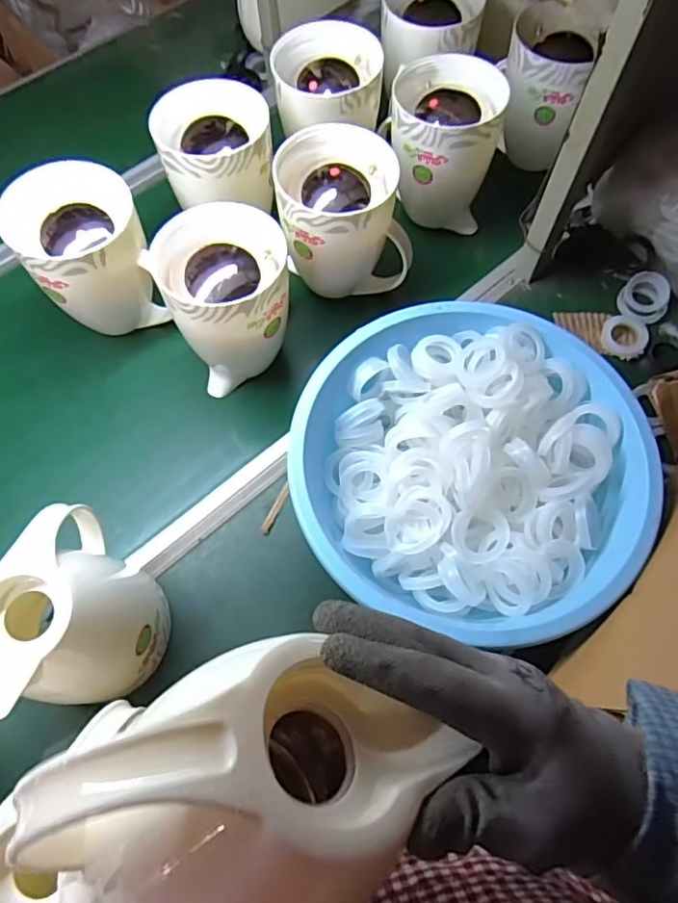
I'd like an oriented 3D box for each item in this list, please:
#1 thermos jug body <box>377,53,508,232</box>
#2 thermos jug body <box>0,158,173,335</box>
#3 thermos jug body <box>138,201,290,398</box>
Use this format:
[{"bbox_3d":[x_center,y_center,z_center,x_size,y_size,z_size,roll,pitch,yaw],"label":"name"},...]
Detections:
[{"bbox_3d":[0.144,-0.434,0.803,0.148,0.176,0.157,0,66,1],"label":"thermos jug body"},{"bbox_3d":[-0.312,-0.237,0.717,0.133,0.210,0.125,0,66,1],"label":"thermos jug body"},{"bbox_3d":[-0.130,-0.181,0.706,0.156,0.191,0.154,-20,67,-8],"label":"thermos jug body"}]

